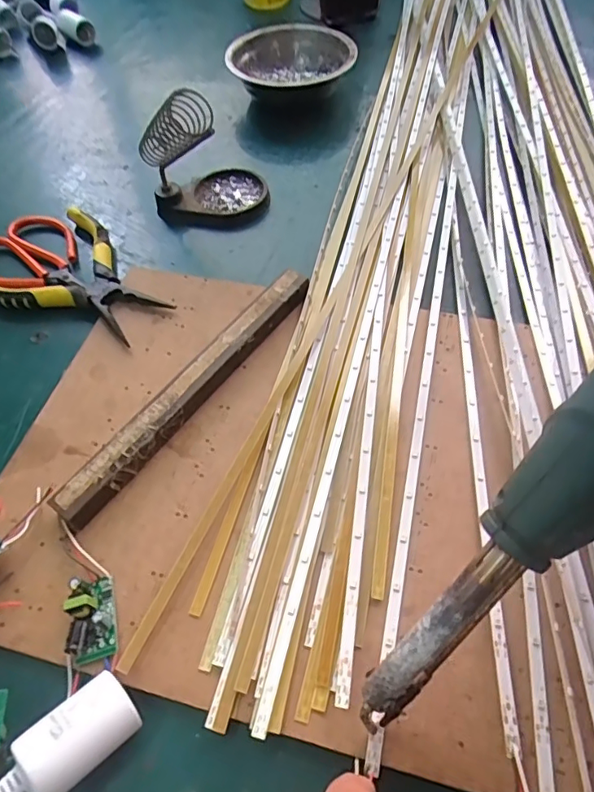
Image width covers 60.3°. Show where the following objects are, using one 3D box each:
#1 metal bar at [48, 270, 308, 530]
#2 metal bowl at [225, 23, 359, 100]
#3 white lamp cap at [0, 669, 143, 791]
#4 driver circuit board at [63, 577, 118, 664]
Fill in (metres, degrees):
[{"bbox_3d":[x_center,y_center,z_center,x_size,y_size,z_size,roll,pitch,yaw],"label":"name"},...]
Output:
[{"bbox_3d":[-0.062,-0.008,0.322,0.020,0.017,0.212,29,63,21],"label":"metal bar"},{"bbox_3d":[-0.008,-0.321,0.506,0.133,0.043,0.098,38,66,25],"label":"metal bowl"},{"bbox_3d":[-0.093,0.143,0.210,0.030,0.023,0.051,42,45,19],"label":"white lamp cap"},{"bbox_3d":[-0.099,0.107,0.248,0.020,0.014,0.037,-15,57,-6],"label":"driver circuit board"}]

